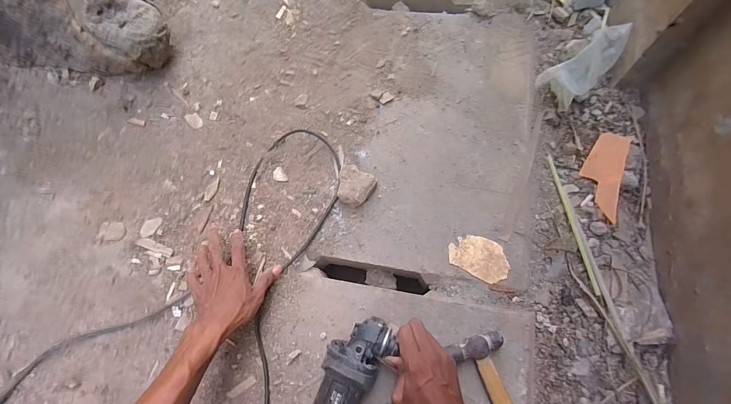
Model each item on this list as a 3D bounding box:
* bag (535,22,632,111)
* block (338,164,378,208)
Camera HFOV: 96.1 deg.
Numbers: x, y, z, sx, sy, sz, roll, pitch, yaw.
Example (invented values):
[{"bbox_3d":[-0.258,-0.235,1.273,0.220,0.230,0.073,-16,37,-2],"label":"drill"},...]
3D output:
[{"bbox_3d":[0.414,-0.255,0.611,0.179,0.080,0.078,-35,72,-8],"label":"bag"},{"bbox_3d":[-0.021,-0.026,0.585,0.066,0.038,0.065,29,75,14],"label":"block"}]

